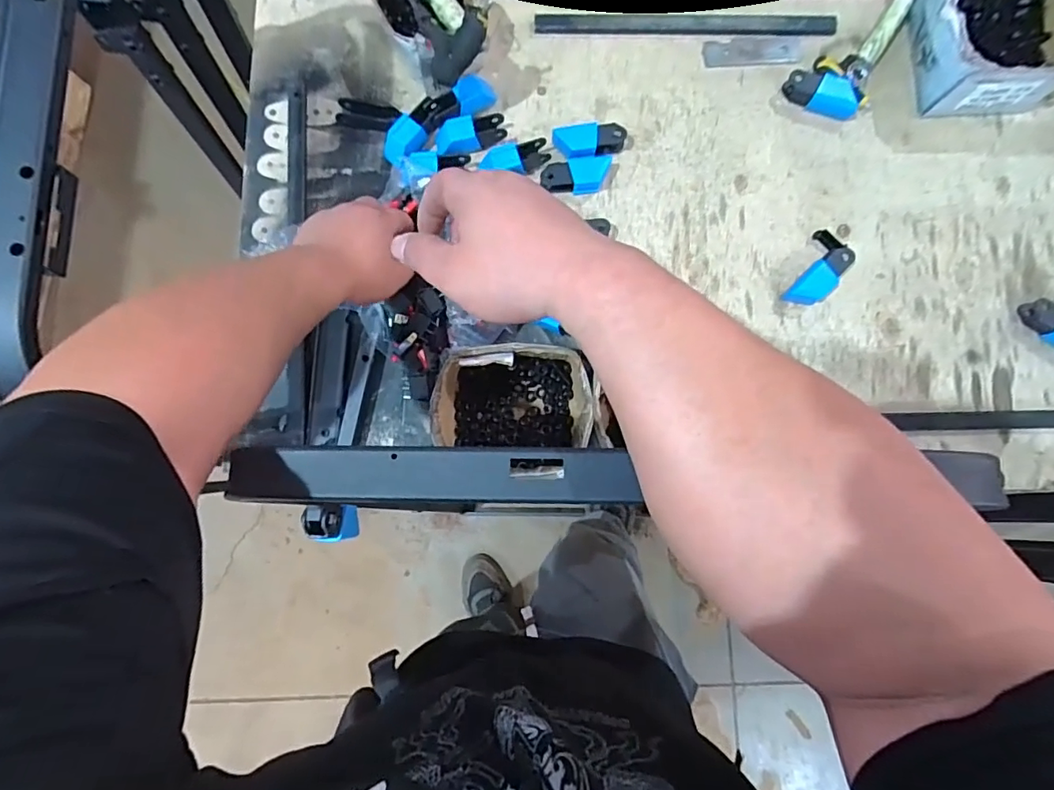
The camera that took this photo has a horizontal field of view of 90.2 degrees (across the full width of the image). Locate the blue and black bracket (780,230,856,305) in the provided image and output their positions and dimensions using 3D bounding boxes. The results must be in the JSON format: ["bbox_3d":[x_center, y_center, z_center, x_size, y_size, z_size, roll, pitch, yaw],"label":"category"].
[{"bbox_3d":[0.348,-0.148,0.621,0.048,0.029,0.097,36,80,1],"label":"blue and black bracket"}]

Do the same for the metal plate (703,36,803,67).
[{"bbox_3d":[0.292,-0.445,0.678,0.126,0.004,0.042,-3,79,-1],"label":"metal plate"}]

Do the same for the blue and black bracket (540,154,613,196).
[{"bbox_3d":[0.059,-0.265,0.634,0.080,0.025,0.037,-2,82,-5],"label":"blue and black bracket"}]

